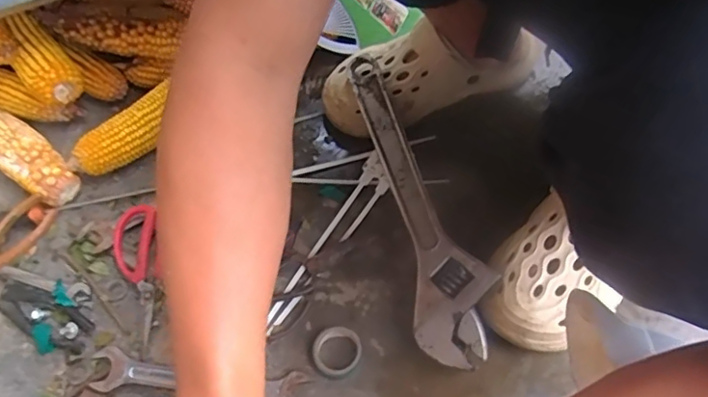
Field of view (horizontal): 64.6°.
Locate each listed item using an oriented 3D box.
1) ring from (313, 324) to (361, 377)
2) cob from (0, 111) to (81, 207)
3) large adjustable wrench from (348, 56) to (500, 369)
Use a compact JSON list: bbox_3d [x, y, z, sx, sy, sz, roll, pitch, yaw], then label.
[{"bbox_3d":[-0.018,0.146,0.541,0.047,0.013,0.048,0,60,0],"label":"ring"},{"bbox_3d":[-0.383,-0.051,0.645,0.157,0.050,0.055,32,65,17],"label":"cob"},{"bbox_3d":[0.071,-0.010,0.597,0.082,0.020,0.363,-17,68,9],"label":"large adjustable wrench"}]

